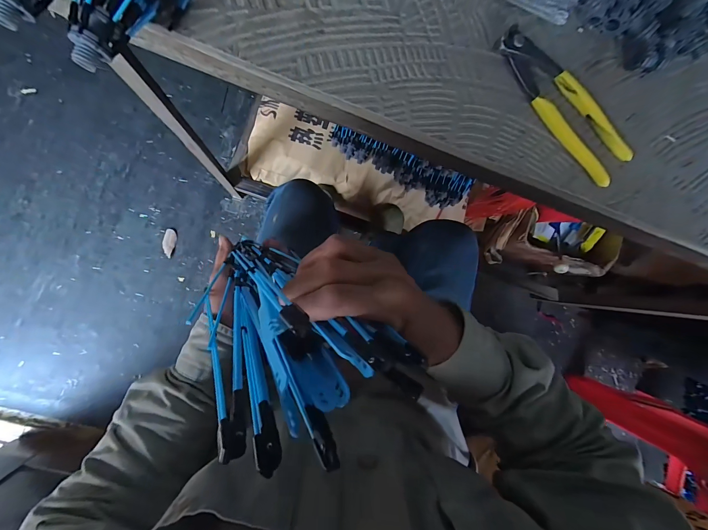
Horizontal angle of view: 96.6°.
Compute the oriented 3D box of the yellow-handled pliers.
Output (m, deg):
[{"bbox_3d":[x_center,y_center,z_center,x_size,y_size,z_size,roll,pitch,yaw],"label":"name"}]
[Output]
[{"bbox_3d":[0.196,-0.153,0.292,0.052,0.013,0.165,-45,96,-7],"label":"yellow-handled pliers"}]

